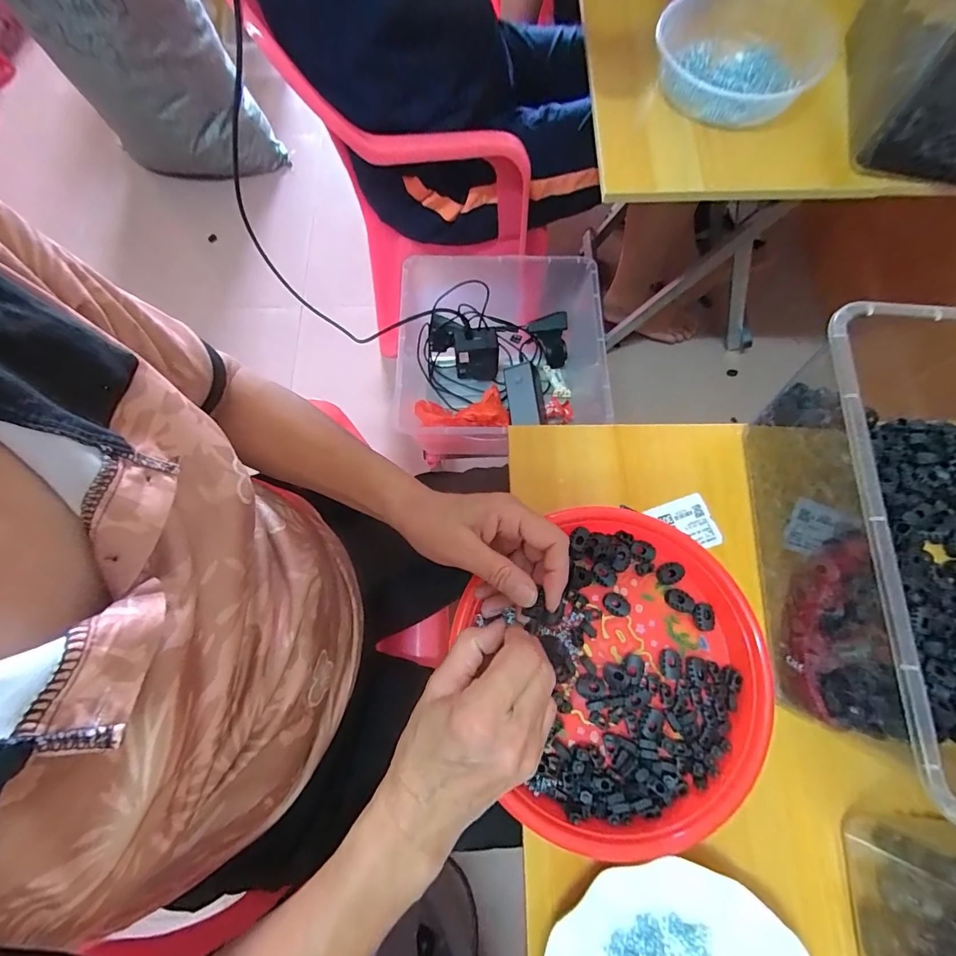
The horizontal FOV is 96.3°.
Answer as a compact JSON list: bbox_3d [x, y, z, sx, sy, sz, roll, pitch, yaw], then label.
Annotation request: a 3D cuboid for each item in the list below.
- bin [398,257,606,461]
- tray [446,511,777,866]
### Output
[{"bbox_3d":[0.042,-0.178,0.689,0.320,0.157,0.308,5,72,3],"label":"bin"},{"bbox_3d":[0.103,0.146,0.338,0.240,0.024,0.235,0,72,1],"label":"tray"}]

